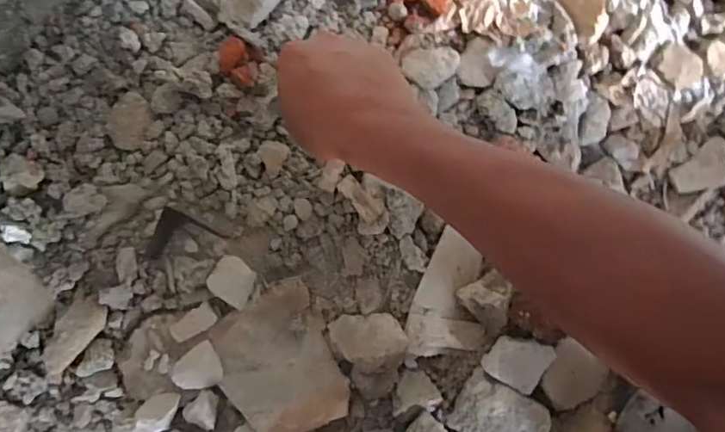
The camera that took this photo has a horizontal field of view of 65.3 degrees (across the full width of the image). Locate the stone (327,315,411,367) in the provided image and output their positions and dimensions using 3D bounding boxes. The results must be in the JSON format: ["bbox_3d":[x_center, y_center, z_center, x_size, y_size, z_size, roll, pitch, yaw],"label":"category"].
[{"bbox_3d":[0.009,0.141,0.647,0.084,0.034,0.052,-1,86,-8],"label":"stone"}]

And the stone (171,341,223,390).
[{"bbox_3d":[-0.179,0.169,0.618,0.050,0.015,0.047,-32,91,-9],"label":"stone"}]

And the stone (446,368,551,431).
[{"bbox_3d":[0.165,0.240,0.667,0.111,0.032,0.076,29,83,-5],"label":"stone"}]

